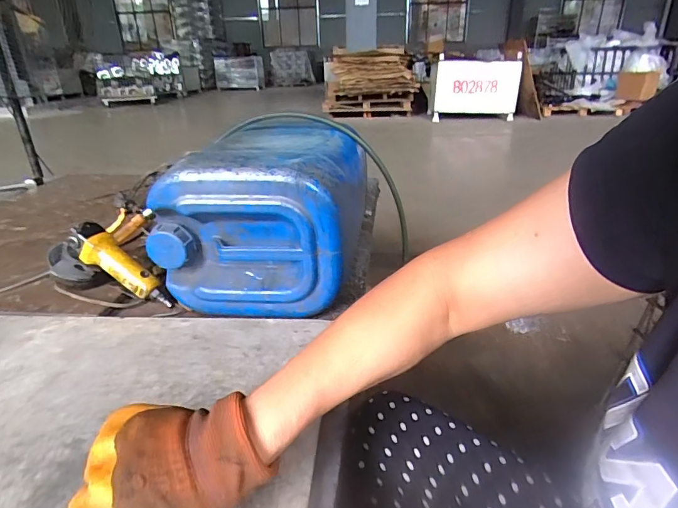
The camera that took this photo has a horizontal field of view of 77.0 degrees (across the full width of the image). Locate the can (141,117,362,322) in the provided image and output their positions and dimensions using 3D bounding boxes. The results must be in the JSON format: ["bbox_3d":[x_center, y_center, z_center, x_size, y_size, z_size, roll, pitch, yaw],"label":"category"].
[{"bbox_3d":[-0.111,-0.085,0.738,0.279,0.220,0.348,0,26,7],"label":"can"}]

